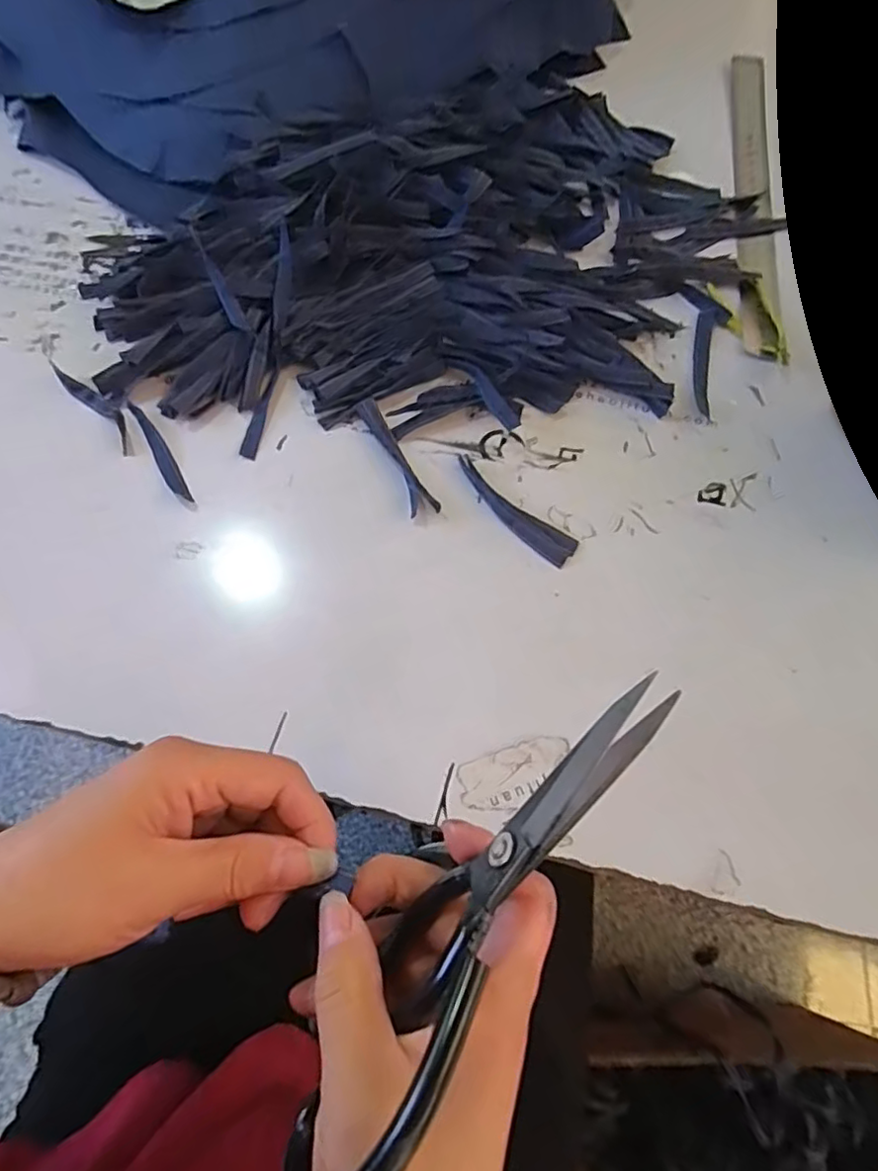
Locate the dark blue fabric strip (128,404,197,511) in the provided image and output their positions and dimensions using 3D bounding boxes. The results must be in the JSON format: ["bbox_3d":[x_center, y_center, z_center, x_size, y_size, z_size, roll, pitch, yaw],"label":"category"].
[{"bbox_3d":[-0.172,-0.081,0.379,0.010,0.004,0.091,-30,70,-11],"label":"dark blue fabric strip"}]

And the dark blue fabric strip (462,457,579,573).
[{"bbox_3d":[0.042,-0.043,0.357,0.087,0.006,0.020,39,73,16],"label":"dark blue fabric strip"}]

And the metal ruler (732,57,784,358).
[{"bbox_3d":[0.237,-0.301,0.460,0.025,0.007,0.319,6,68,10],"label":"metal ruler"}]

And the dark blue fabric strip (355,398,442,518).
[{"bbox_3d":[-0.028,-0.079,0.370,0.016,0.005,0.089,-27,69,-9],"label":"dark blue fabric strip"}]

